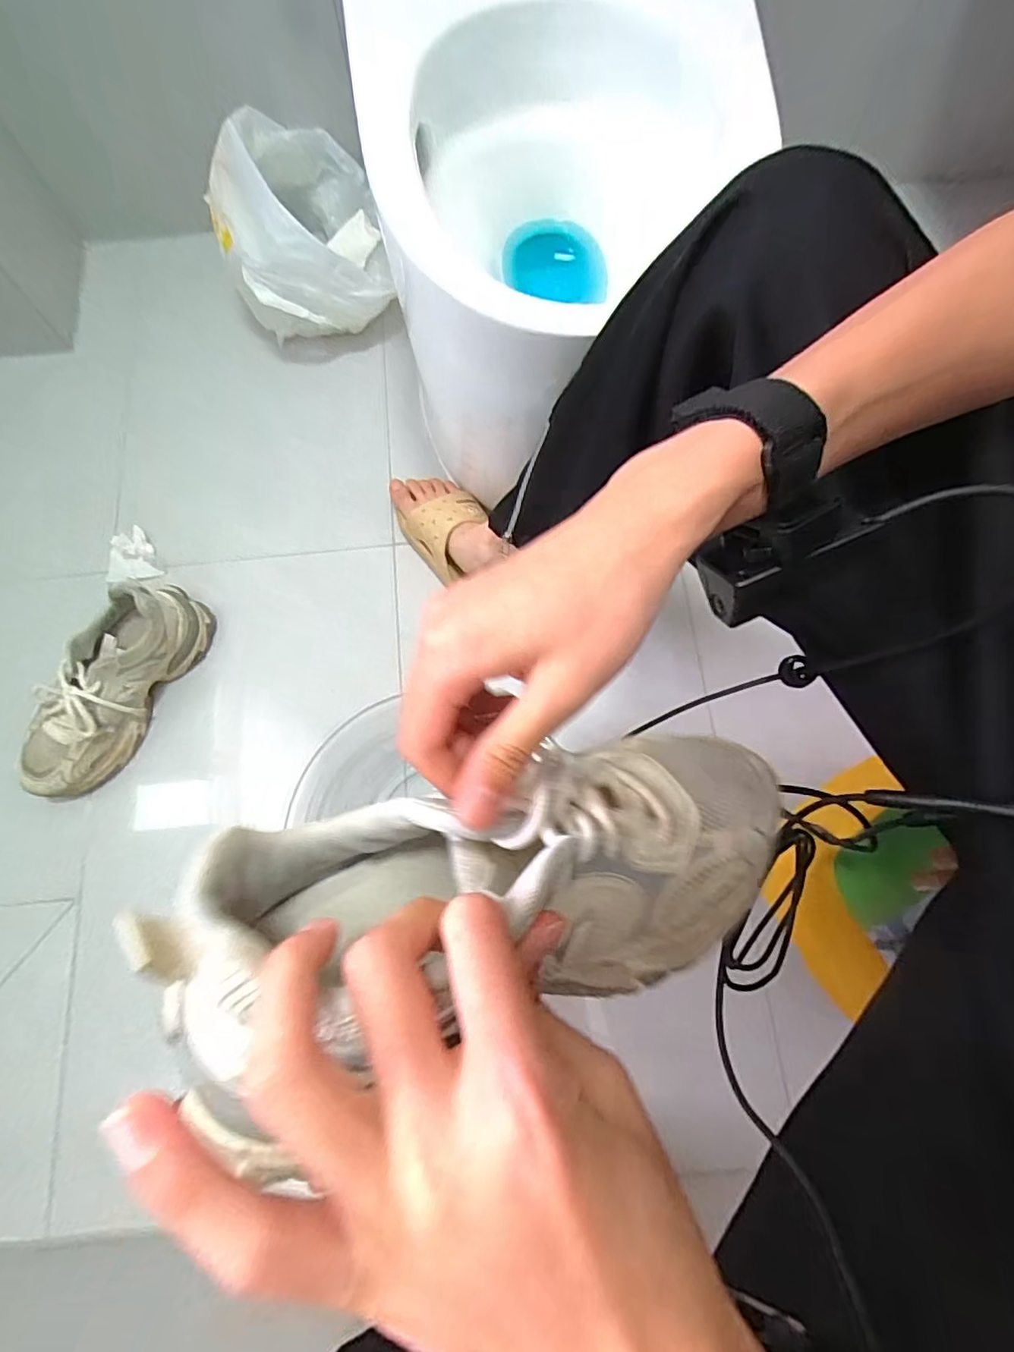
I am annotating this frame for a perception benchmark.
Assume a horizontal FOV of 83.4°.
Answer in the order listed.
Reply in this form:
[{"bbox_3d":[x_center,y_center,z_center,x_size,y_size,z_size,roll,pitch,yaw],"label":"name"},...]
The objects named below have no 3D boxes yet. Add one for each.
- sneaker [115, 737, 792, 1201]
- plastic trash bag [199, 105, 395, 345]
[{"bbox_3d":[0.012,0.080,0.228,0.257,0.110,0.110,-1,72,-17],"label":"sneaker"},{"bbox_3d":[-0.284,-0.656,0.826,0.213,0.225,0.293,-1,61,1],"label":"plastic trash bag"}]

